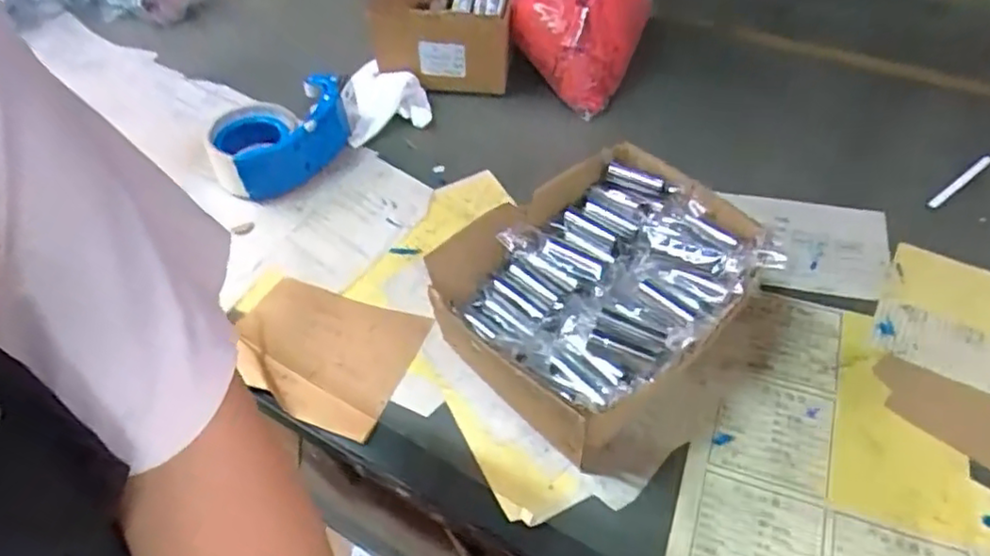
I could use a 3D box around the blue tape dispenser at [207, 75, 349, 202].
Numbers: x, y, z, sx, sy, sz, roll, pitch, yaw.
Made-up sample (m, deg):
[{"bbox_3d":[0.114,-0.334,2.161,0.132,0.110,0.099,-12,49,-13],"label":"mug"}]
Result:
[{"bbox_3d":[-0.214,-0.138,0.658,0.139,0.065,0.101,-27,55,-16],"label":"blue tape dispenser"}]

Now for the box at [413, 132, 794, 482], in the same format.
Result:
[{"bbox_3d":[0.081,0.018,0.492,0.212,0.089,0.201,-35,57,-21],"label":"box"}]

